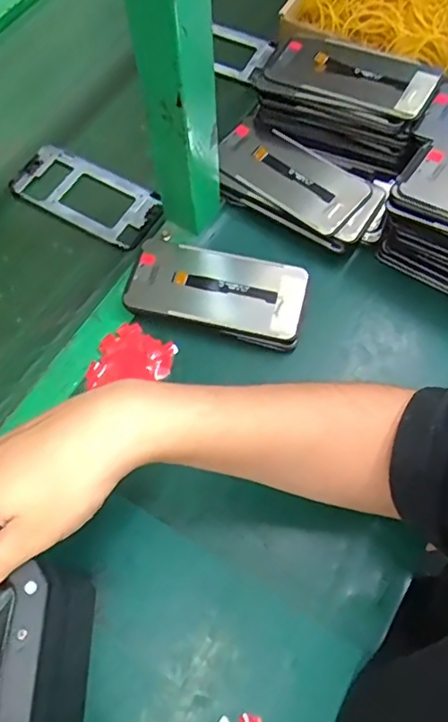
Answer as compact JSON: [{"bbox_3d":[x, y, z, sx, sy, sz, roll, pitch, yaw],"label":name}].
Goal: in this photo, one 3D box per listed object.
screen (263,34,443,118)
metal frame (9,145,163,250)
[{"bbox_3d":[0.118,-0.276,0.529,0.162,0.011,0.066,26,74,18],"label":"screen"},{"bbox_3d":[-0.142,-0.173,0.573,0.160,0.005,0.076,27,69,14],"label":"metal frame"}]

